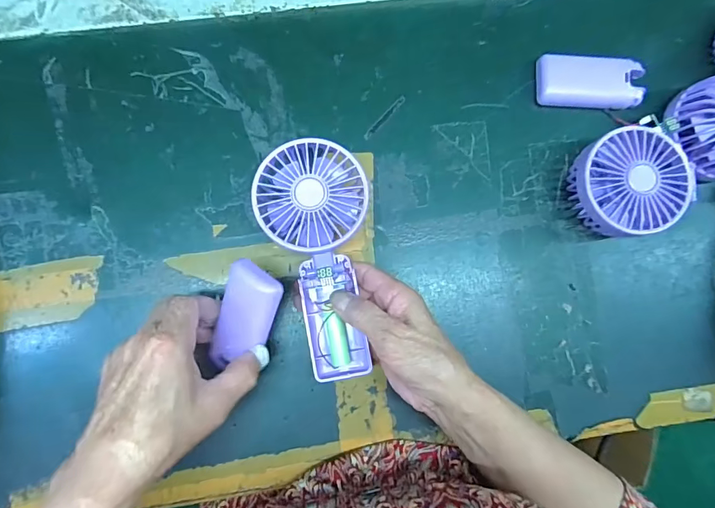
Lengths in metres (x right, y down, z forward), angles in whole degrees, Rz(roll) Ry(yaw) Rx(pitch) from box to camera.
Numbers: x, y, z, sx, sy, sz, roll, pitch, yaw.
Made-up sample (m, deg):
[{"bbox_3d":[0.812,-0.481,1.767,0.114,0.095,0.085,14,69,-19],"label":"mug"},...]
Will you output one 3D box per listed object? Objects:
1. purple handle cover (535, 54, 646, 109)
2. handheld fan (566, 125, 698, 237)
[{"bbox_3d":[0.203,-0.150,0.371,0.090,0.016,0.041,3,86,-3],"label":"purple handle cover"},{"bbox_3d":[0.220,-0.058,0.353,0.086,0.044,0.082,0,86,-3],"label":"handheld fan"}]

